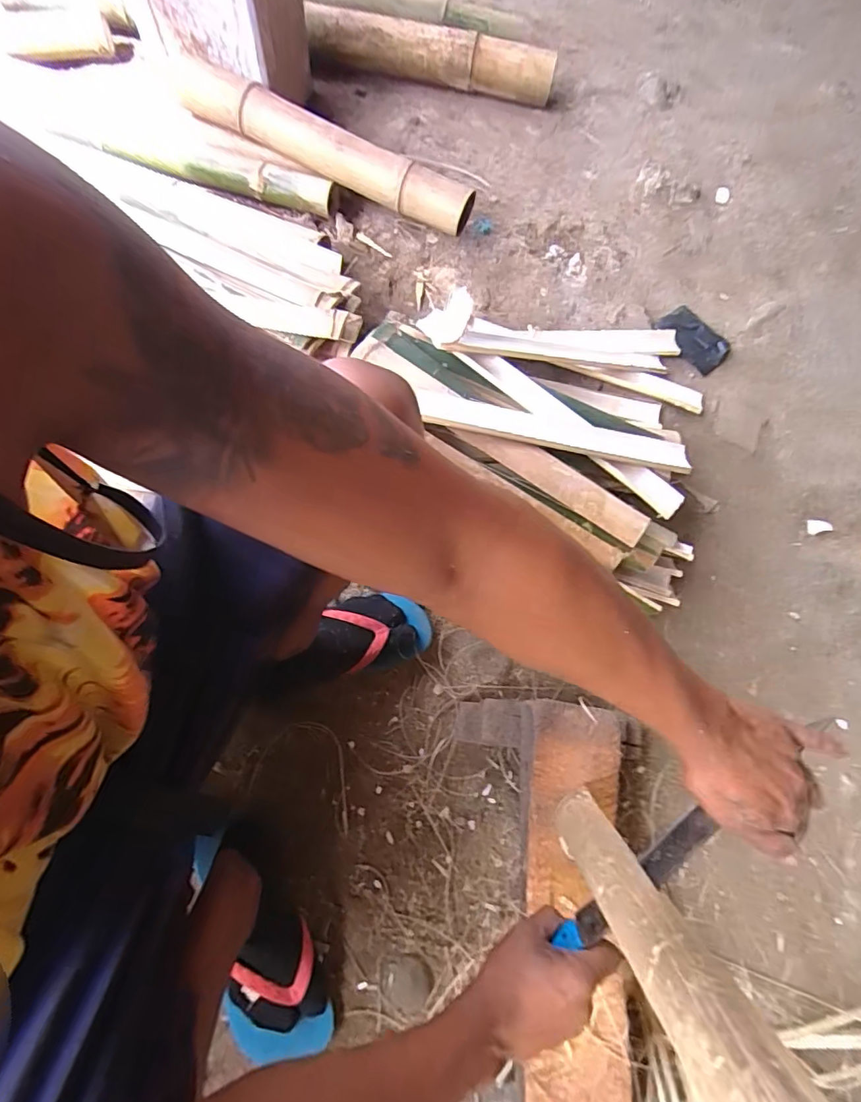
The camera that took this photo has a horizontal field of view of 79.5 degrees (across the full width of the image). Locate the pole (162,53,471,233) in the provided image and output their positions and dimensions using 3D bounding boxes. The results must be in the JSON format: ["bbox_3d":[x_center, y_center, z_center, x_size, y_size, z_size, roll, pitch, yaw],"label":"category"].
[{"bbox_3d":[-0.217,-0.732,0.929,0.651,0.080,0.073,30,69,6],"label":"pole"}]

